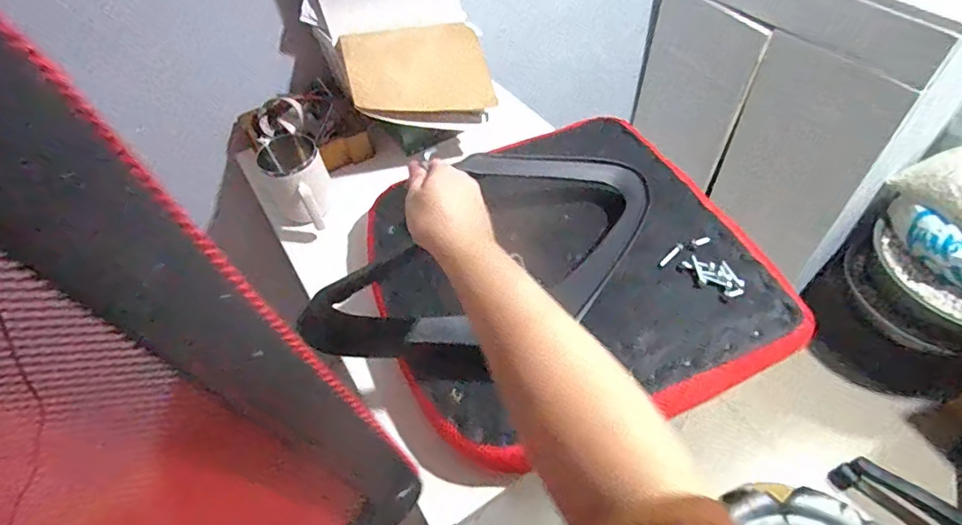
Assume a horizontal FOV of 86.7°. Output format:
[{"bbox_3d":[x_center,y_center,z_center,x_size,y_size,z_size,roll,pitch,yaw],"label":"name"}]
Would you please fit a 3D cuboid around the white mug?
[{"bbox_3d":[-0.268,-0.109,0.764,0.090,0.098,0.127,-21,53,-12],"label":"white mug"}]

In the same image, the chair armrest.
[{"bbox_3d":[0.012,-0.009,0.608,0.447,0.074,0.248,-27,54,-20],"label":"chair armrest"}]

